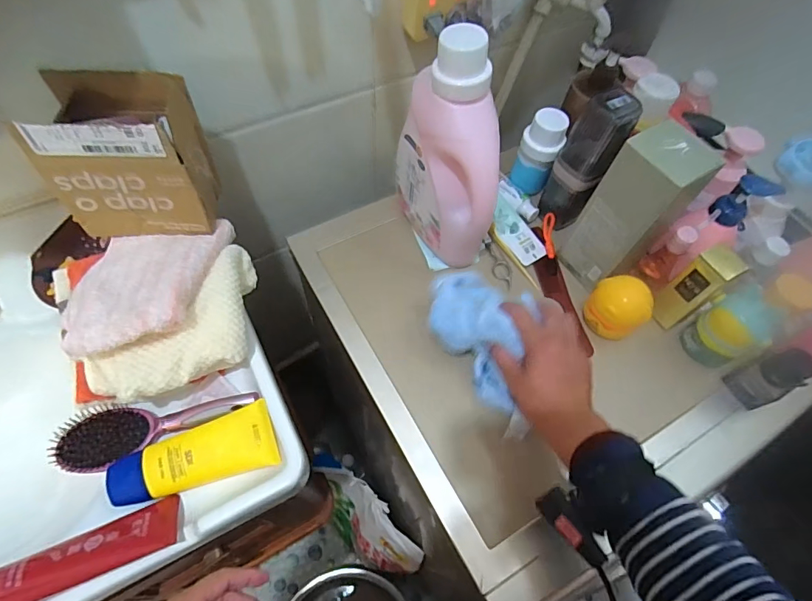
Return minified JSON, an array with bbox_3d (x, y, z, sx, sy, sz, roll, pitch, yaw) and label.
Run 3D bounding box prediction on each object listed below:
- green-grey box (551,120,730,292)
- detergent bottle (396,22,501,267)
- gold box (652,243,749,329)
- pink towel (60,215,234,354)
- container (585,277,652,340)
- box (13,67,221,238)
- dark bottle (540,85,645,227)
[{"bbox_3d":[0.272,-0.103,0.550,0.083,0.206,0.079,-25,66,-16],"label":"green-grey box"},{"bbox_3d":[0.054,-0.161,0.533,0.083,0.271,0.152,-21,65,-14],"label":"detergent bottle"},{"bbox_3d":[0.352,-0.018,0.553,0.053,0.115,0.046,-37,69,-20],"label":"gold box"},{"bbox_3d":[-0.302,-0.026,0.521,0.178,0.062,0.180,-8,62,-8],"label":"pink towel"},{"bbox_3d":[0.262,0.010,0.567,0.060,0.066,0.070,-36,69,-20],"label":"container"},{"bbox_3d":[-0.319,-0.174,0.539,0.156,0.153,0.120,2,61,-3],"label":"box"},{"bbox_3d":[0.229,-0.178,0.588,0.064,0.189,0.061,28,63,11],"label":"dark bottle"}]

